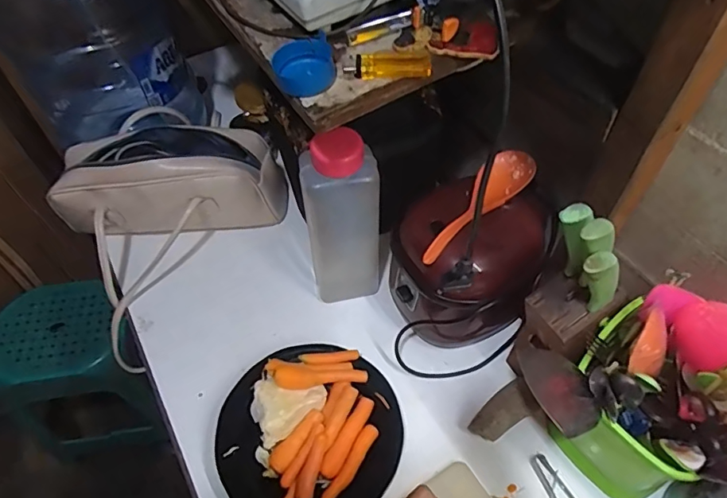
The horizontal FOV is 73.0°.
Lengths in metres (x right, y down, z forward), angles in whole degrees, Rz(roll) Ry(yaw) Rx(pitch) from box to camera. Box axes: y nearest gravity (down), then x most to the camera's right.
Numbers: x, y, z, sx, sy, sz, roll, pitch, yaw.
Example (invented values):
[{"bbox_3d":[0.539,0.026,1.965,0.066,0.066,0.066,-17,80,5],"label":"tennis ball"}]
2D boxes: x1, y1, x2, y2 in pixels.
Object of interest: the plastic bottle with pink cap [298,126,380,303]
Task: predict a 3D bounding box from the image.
[{"bbox_3d":[-0.026,-0.025,0.656,0.092,0.297,0.055,-2,53,0],"label":"plastic bottle with pink cap"}]

